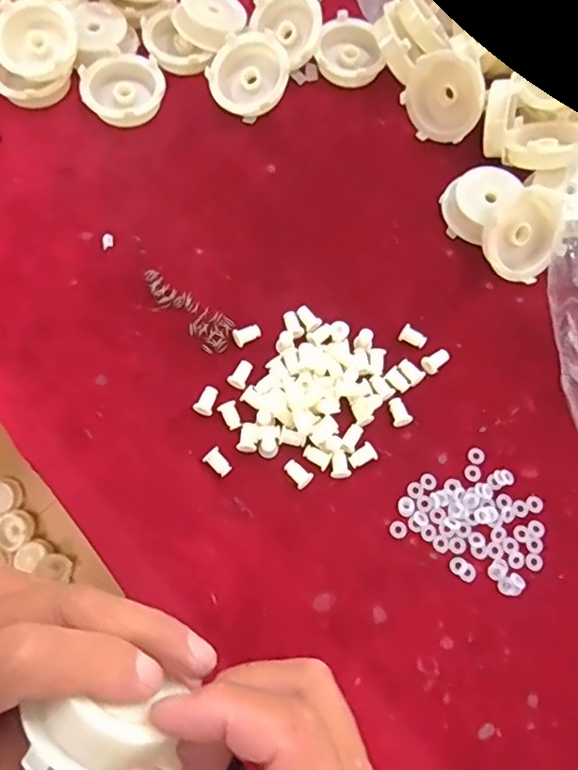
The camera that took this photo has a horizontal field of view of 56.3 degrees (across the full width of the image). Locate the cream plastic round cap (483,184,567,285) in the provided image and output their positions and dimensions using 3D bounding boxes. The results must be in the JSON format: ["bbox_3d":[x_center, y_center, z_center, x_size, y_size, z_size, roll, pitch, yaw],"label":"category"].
[{"bbox_3d":[0.155,-0.099,0.353,0.052,0.012,0.055,2,119,3],"label":"cream plastic round cap"}]

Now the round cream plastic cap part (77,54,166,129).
[{"bbox_3d":[-0.120,-0.214,0.393,0.057,0.016,0.053,1,70,-3],"label":"round cream plastic cap part"}]

